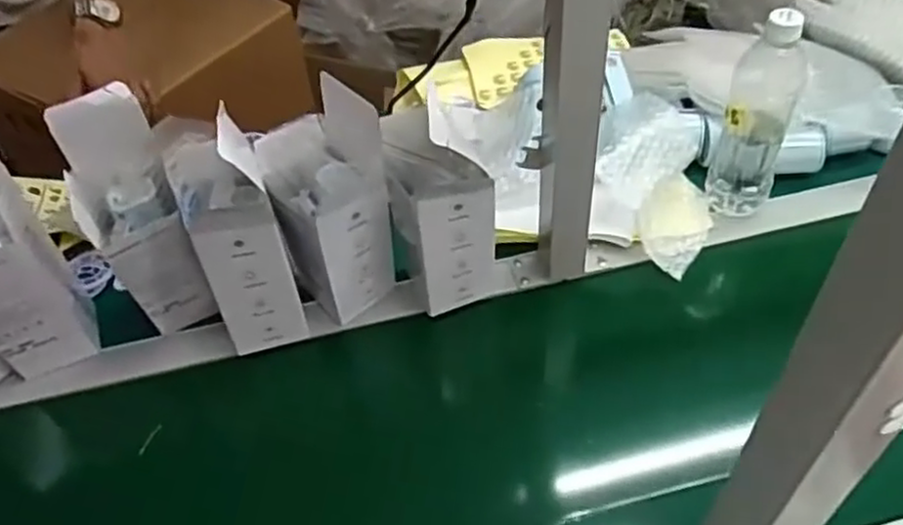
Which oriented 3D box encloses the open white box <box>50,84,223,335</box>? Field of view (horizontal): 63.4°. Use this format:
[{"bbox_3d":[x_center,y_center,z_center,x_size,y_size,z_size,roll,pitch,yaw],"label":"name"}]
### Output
[{"bbox_3d":[-0.274,-0.032,0.655,0.084,0.234,0.062,-26,53,-16],"label":"open white box"}]

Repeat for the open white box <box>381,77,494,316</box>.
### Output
[{"bbox_3d":[-0.011,-0.054,0.668,0.083,0.217,0.084,-13,50,-6],"label":"open white box"}]

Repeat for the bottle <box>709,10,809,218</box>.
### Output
[{"bbox_3d":[0.300,-0.142,0.724,0.060,0.211,0.057,2,50,6],"label":"bottle"}]

